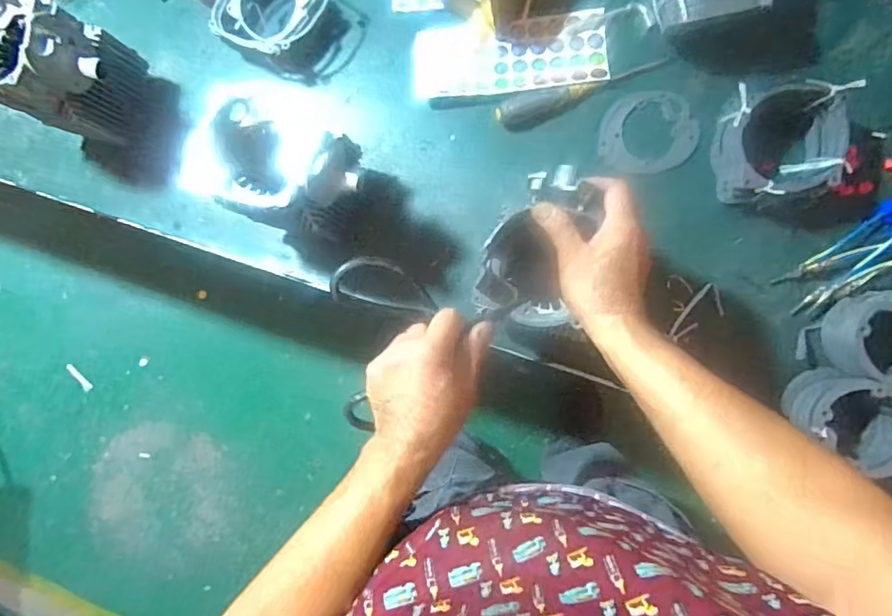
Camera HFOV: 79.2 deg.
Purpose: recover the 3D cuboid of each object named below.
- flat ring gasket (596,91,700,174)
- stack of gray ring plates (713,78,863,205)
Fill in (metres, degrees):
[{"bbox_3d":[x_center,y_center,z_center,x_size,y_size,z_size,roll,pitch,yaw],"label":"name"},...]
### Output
[{"bbox_3d":[0.258,-0.223,0.685,0.121,0.004,0.102,3,91,4],"label":"flat ring gasket"},{"bbox_3d":[0.386,-0.184,0.620,0.129,0.069,0.122,-1,87,8],"label":"stack of gray ring plates"}]

